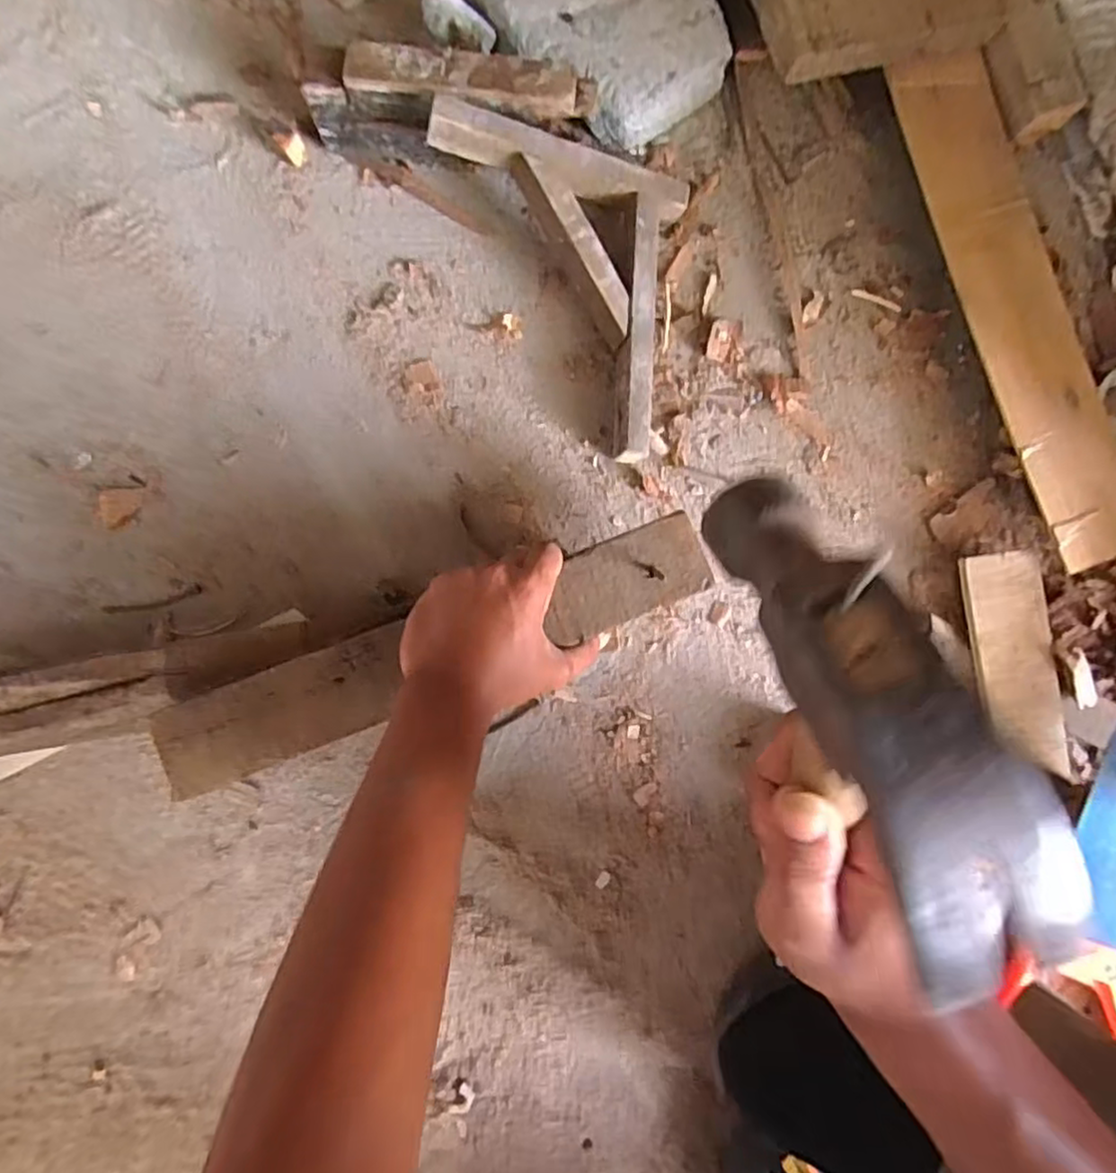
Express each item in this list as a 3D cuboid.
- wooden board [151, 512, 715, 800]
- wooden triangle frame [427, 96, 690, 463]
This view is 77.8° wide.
[{"bbox_3d":[-0.072,0.039,0.449,0.364,0.011,0.059,-20,87,-8],"label":"wooden board"},{"bbox_3d":[-0.010,-0.220,0.518,0.190,0.075,0.214,10,85,-3],"label":"wooden triangle frame"}]

